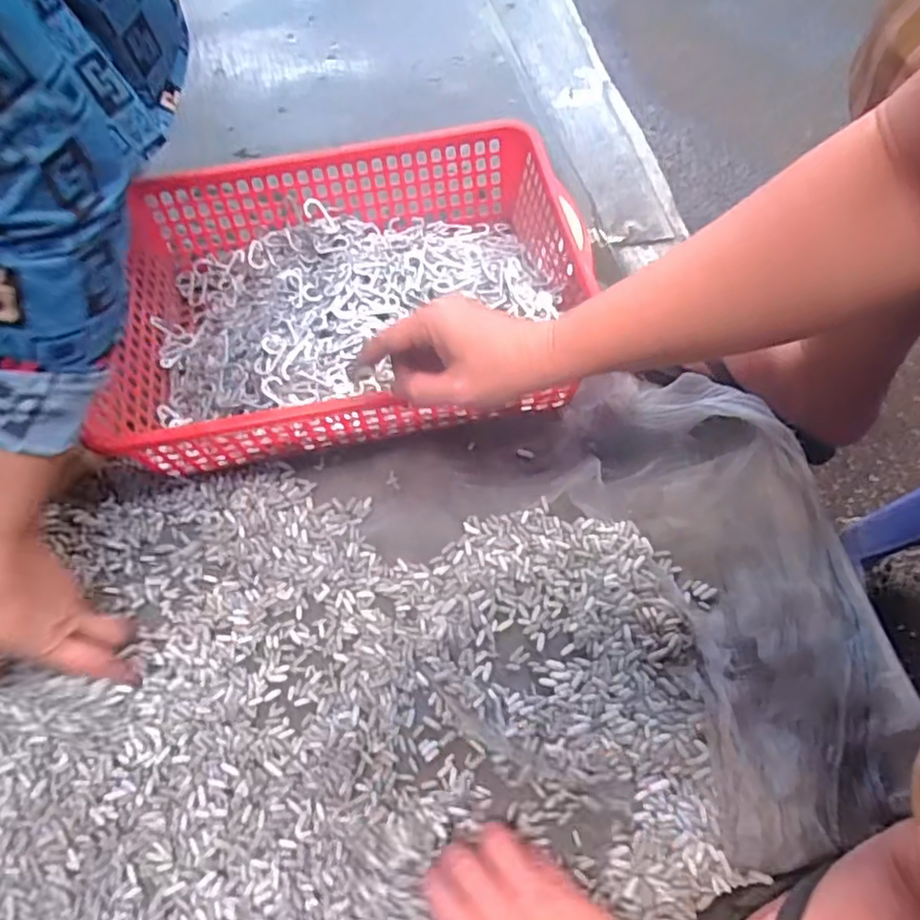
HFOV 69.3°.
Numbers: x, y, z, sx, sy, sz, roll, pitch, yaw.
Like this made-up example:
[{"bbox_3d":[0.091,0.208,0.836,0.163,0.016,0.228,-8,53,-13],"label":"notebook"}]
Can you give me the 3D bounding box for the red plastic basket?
[{"bbox_3d":[-0.096,-0.142,0.586,0.388,0.095,0.283,-10,60,-4],"label":"red plastic basket"}]

